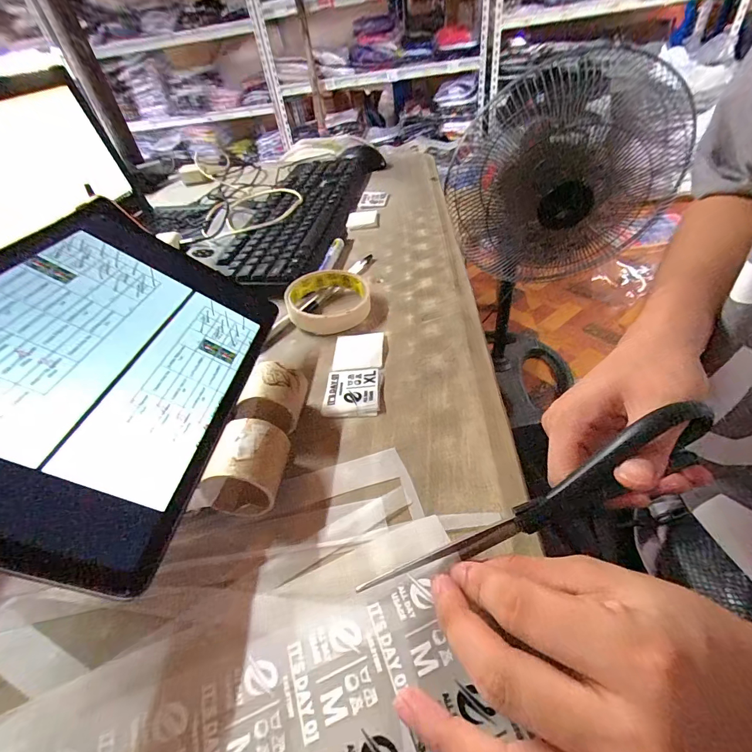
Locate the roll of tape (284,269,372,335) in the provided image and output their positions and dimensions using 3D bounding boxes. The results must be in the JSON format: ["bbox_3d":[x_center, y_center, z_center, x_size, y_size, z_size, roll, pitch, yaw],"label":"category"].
[{"bbox_3d":[-0.049,-0.079,0.394,0.083,0.025,0.083,-4,43,3],"label":"roll of tape"}]

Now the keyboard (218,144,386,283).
[{"bbox_3d":[-0.099,-0.274,0.603,0.132,0.032,0.478,4,44,11],"label":"keyboard"}]

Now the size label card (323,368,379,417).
[{"bbox_3d":[-0.019,0.011,0.306,0.042,0.005,0.051,-3,43,4],"label":"size label card"}]

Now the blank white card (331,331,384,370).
[{"bbox_3d":[-0.016,-0.024,0.345,0.044,0.004,0.050,-2,43,5],"label":"blank white card"}]

